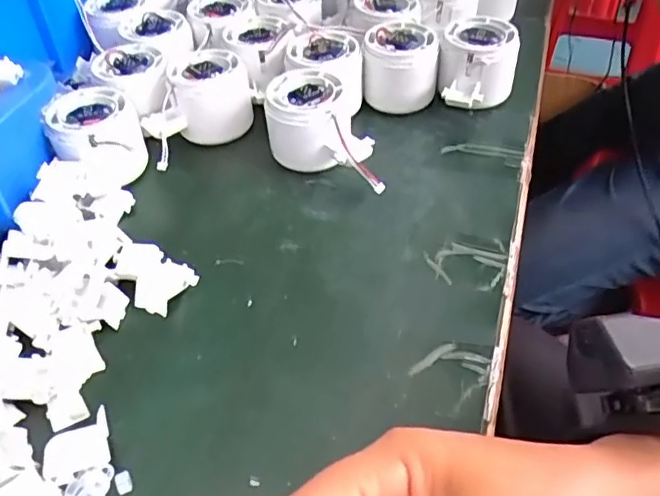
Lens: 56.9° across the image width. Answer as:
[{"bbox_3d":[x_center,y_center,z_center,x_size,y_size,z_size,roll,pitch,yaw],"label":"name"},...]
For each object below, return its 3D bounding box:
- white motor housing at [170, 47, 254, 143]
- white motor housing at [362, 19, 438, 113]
[{"bbox_3d":[-0.088,-0.115,0.458,0.054,0.046,0.053,-13,47,-10],"label":"white motor housing"},{"bbox_3d":[0.054,-0.144,0.481,0.056,0.048,0.063,1,46,4],"label":"white motor housing"}]

